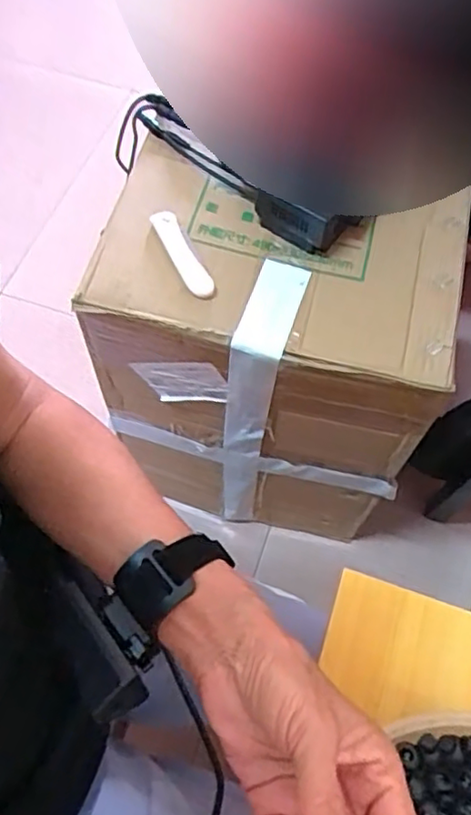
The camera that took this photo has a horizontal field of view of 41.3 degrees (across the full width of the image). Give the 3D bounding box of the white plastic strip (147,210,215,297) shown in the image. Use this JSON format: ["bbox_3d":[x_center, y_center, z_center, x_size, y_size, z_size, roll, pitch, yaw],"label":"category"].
[{"bbox_3d":[-0.048,-0.138,0.554,0.021,0.011,0.094,-26,66,-13],"label":"white plastic strip"}]

